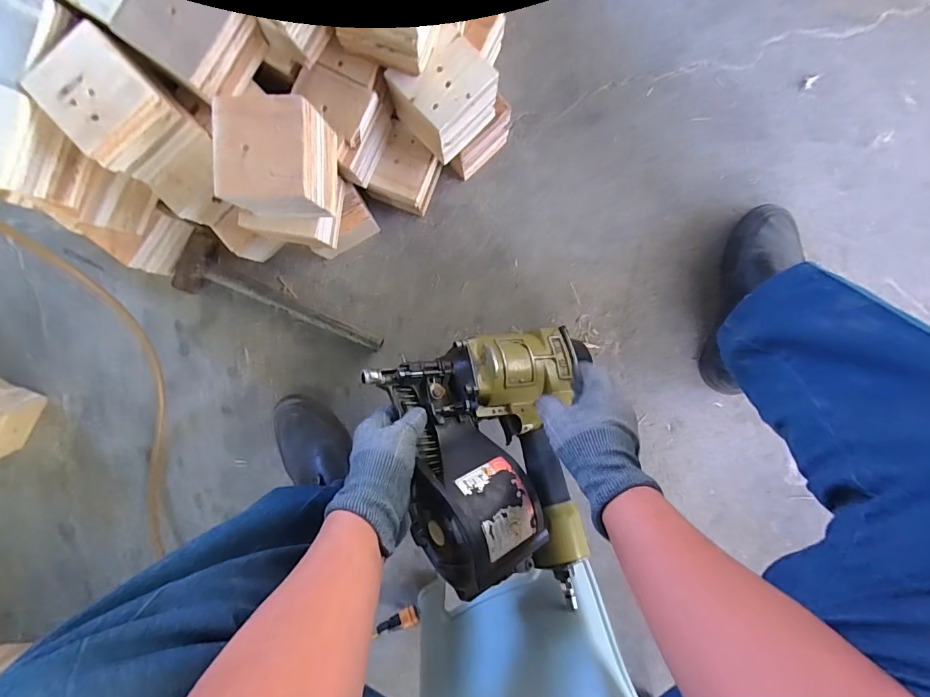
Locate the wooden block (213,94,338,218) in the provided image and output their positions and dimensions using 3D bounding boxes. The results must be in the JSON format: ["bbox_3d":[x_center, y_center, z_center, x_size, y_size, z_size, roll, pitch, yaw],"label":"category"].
[{"bbox_3d":[-0.189,-0.183,0.455,0.088,0.099,0.104,0,91,2],"label":"wooden block"}]

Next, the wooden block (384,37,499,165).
[{"bbox_3d":[-0.026,-0.303,0.534,0.099,0.095,0.098,-44,90,2],"label":"wooden block"}]

